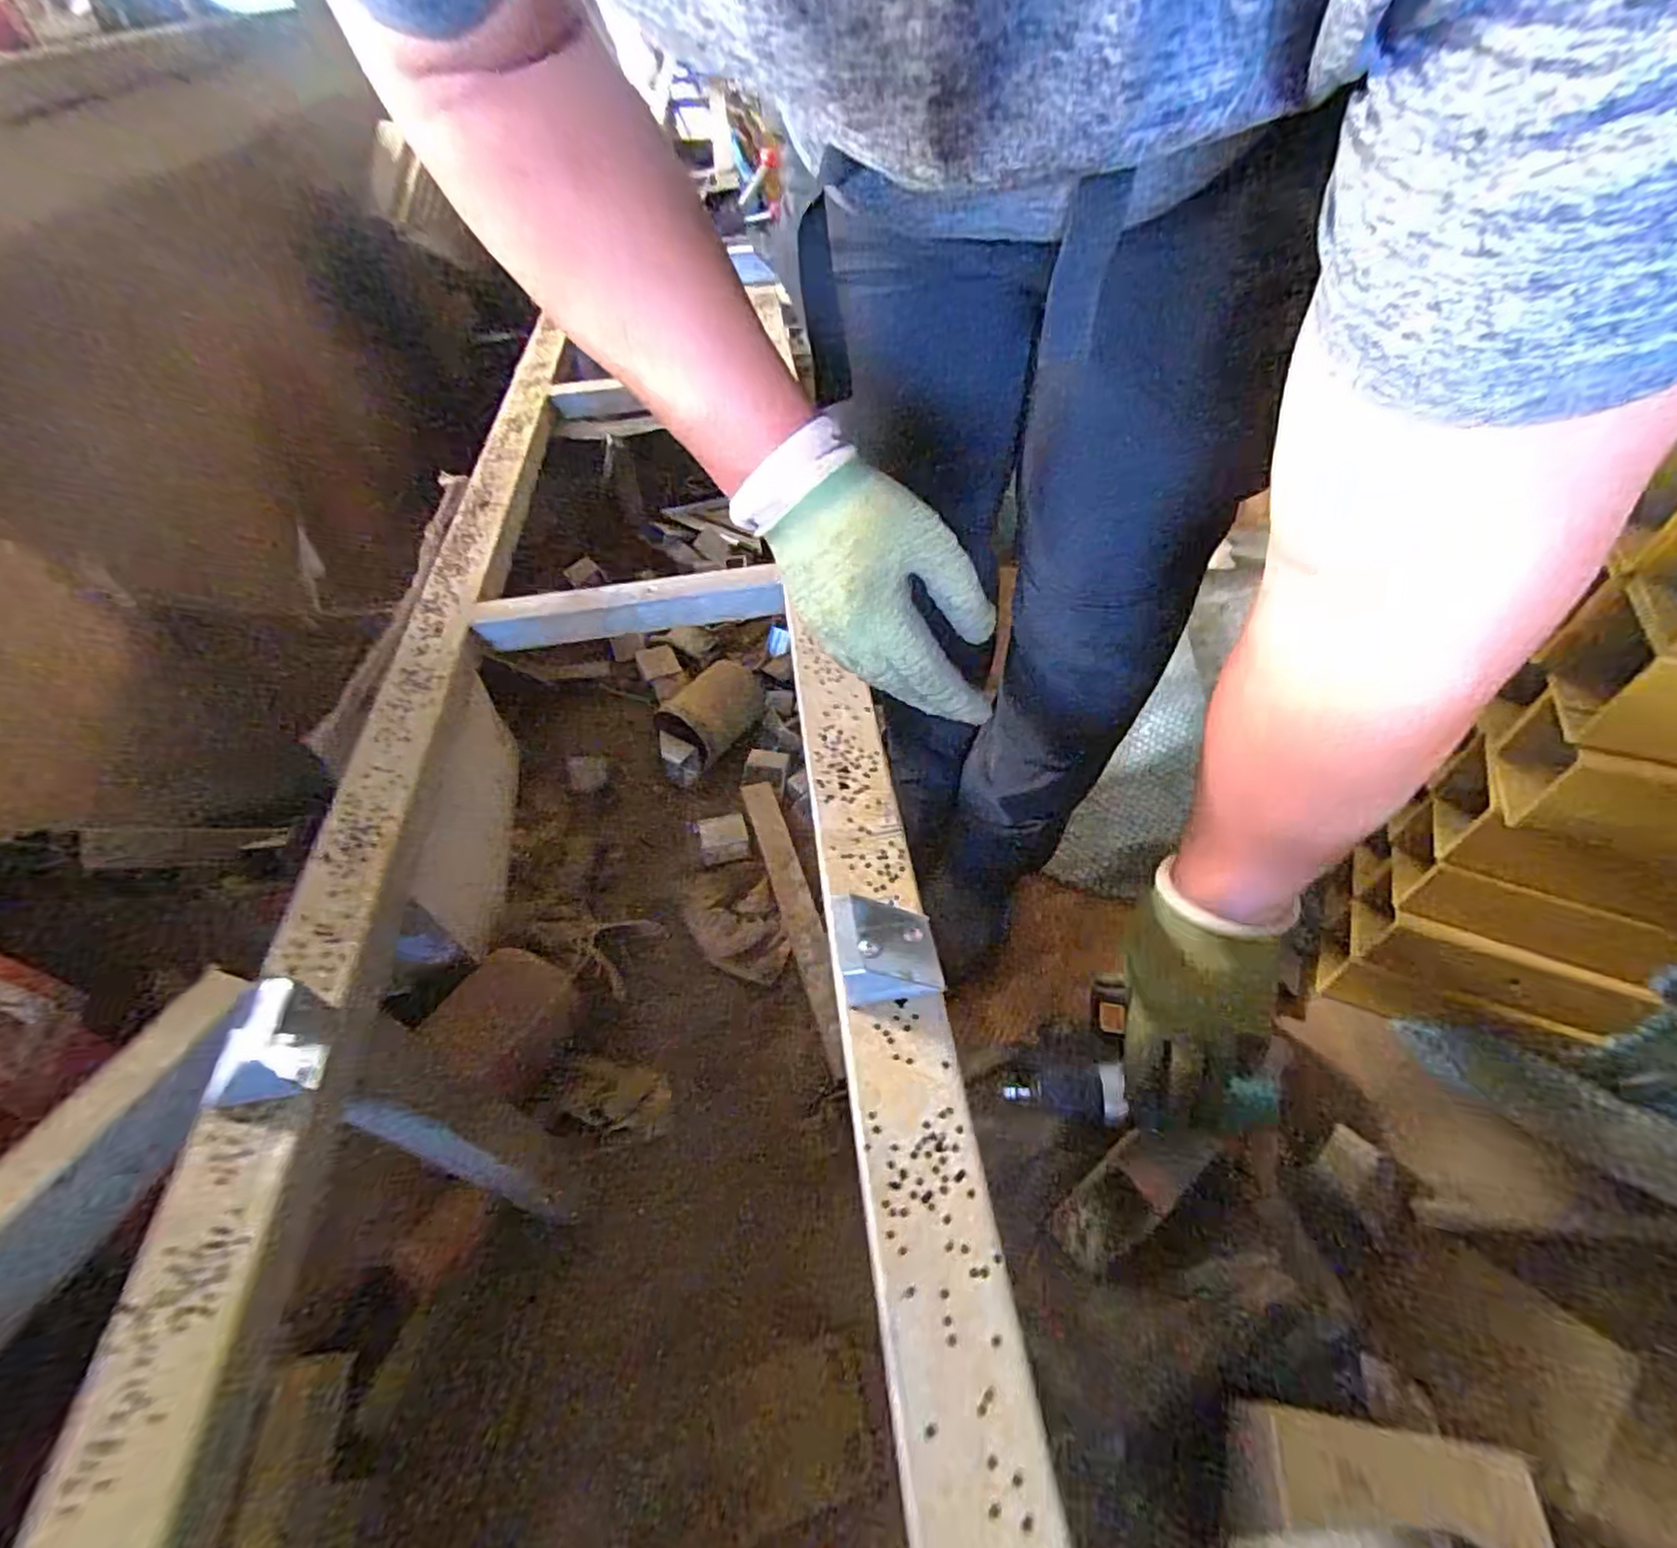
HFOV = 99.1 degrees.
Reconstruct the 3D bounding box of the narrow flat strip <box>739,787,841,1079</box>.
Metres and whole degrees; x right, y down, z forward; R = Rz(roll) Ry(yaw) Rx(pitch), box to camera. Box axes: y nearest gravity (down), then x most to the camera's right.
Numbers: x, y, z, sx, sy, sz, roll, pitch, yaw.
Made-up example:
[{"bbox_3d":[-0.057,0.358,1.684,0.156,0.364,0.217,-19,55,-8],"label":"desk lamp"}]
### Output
[{"bbox_3d":[-0.053,0.155,0.869,0.045,0.017,0.391,-16,50,-9],"label":"narrow flat strip"}]

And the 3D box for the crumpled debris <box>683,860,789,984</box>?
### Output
[{"bbox_3d":[-0.131,0.173,0.880,0.111,0.043,0.143,-16,50,-9],"label":"crumpled debris"}]

